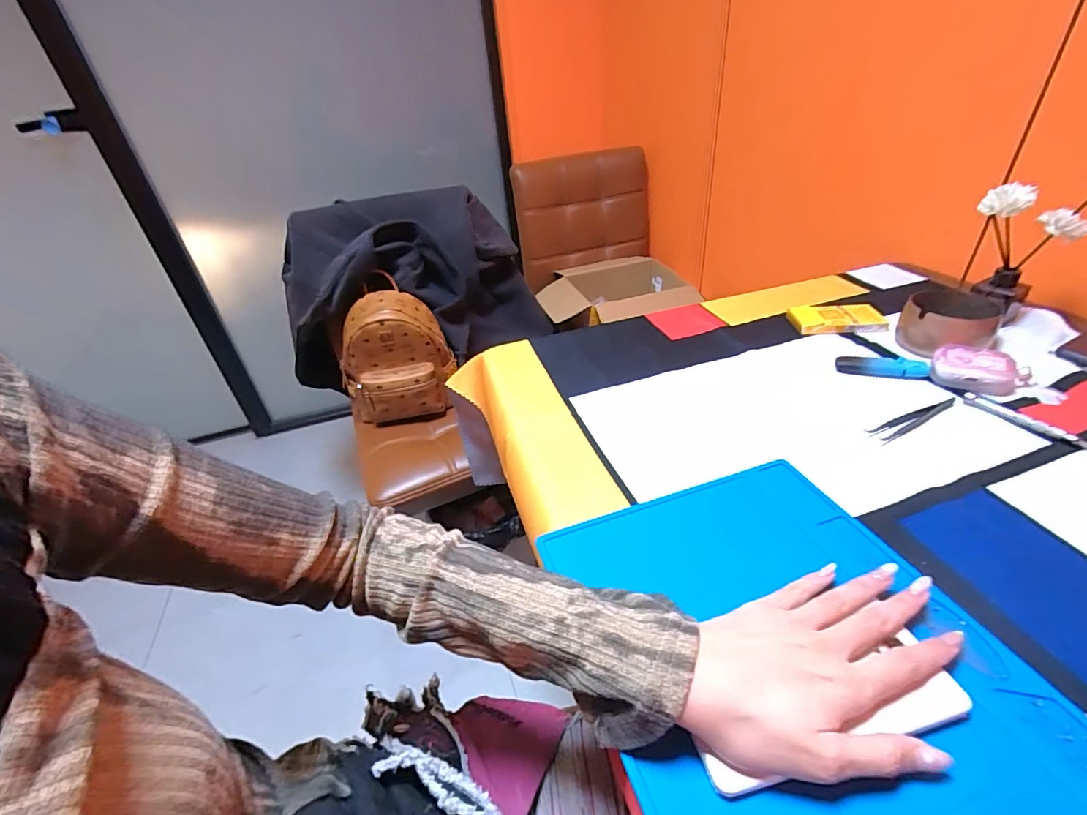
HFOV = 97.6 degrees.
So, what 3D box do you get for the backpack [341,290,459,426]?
[{"bbox_3d":[-0.306,-0.088,0.989,0.226,0.264,0.103,-15,36,-10],"label":"backpack"}]

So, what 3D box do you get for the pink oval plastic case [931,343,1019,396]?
[{"bbox_3d":[0.436,-0.039,0.483,0.067,0.026,0.048,25,46,37],"label":"pink oval plastic case"}]

